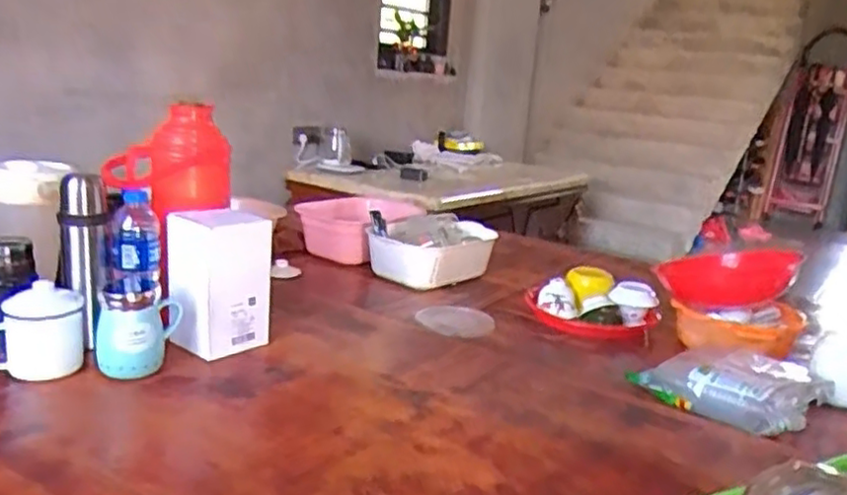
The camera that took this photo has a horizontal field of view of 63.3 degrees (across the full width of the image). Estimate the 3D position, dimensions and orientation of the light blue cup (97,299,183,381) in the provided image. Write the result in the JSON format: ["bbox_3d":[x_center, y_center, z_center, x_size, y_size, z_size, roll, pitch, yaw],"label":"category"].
[{"bbox_3d":[-0.391,0.126,0.945,0.082,0.103,0.078,4,12,-1],"label":"light blue cup"}]

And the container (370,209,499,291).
[{"bbox_3d":[0.021,0.008,1.542,0.195,0.136,0.244,16,18,36],"label":"container"}]

